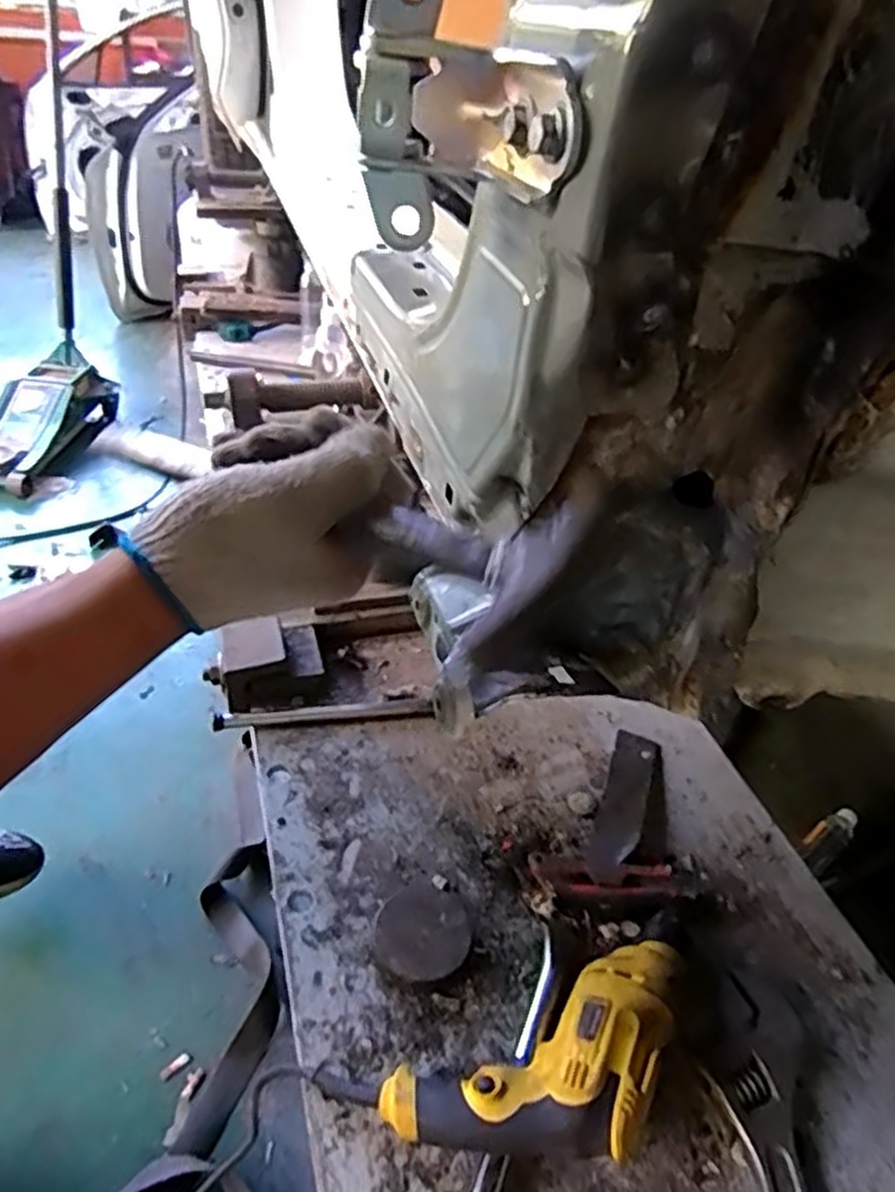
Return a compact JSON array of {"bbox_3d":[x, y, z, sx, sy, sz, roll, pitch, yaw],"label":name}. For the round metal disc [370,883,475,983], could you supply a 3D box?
[{"bbox_3d":[-0.021,0.288,0.668,0.079,0.019,0.084,3,38,-3],"label":"round metal disc"}]

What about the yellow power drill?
[{"bbox_3d":[0.082,0.343,0.559,0.243,0.080,0.117,-14,41,-23],"label":"yellow power drill"}]

